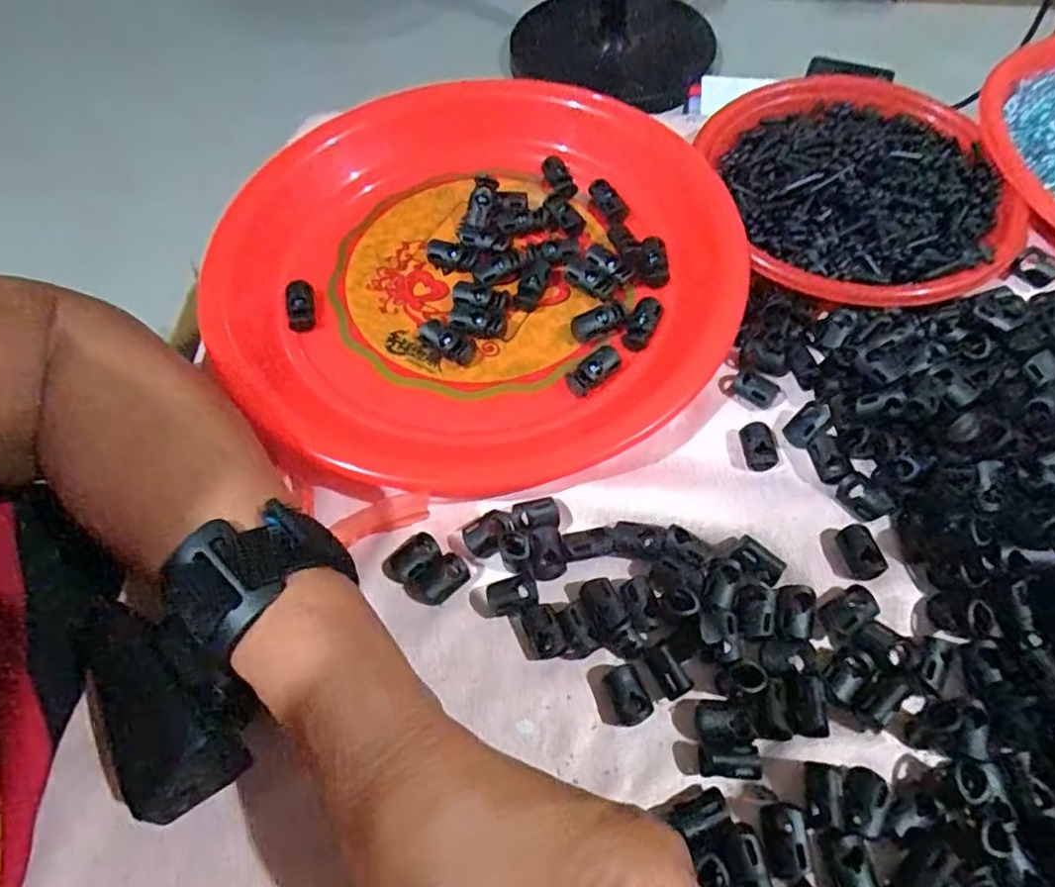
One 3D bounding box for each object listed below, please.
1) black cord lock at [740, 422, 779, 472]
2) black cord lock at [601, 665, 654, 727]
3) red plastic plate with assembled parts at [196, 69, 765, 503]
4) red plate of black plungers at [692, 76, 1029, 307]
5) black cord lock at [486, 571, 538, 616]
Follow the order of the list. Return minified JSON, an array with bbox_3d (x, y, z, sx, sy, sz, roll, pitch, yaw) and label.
[{"bbox_3d":[0.102,0.001,0.278,0.015,0.007,0.020,-7,61,-2],"label":"black cord lock"},{"bbox_3d":[0.037,0.092,0.230,0.013,0.010,0.019,-21,62,-10],"label":"black cord lock"},{"bbox_3d":[-0.025,-0.090,0.318,0.245,0.027,0.254,-2,61,3],"label":"red plastic plate with assembled parts"},{"bbox_3d":[0.171,-0.133,0.328,0.135,0.026,0.149,-10,61,-4],"label":"red plate of black plungers"},{"bbox_3d":[-0.006,0.060,0.250,0.020,0.008,0.015,-17,62,-8],"label":"black cord lock"}]

